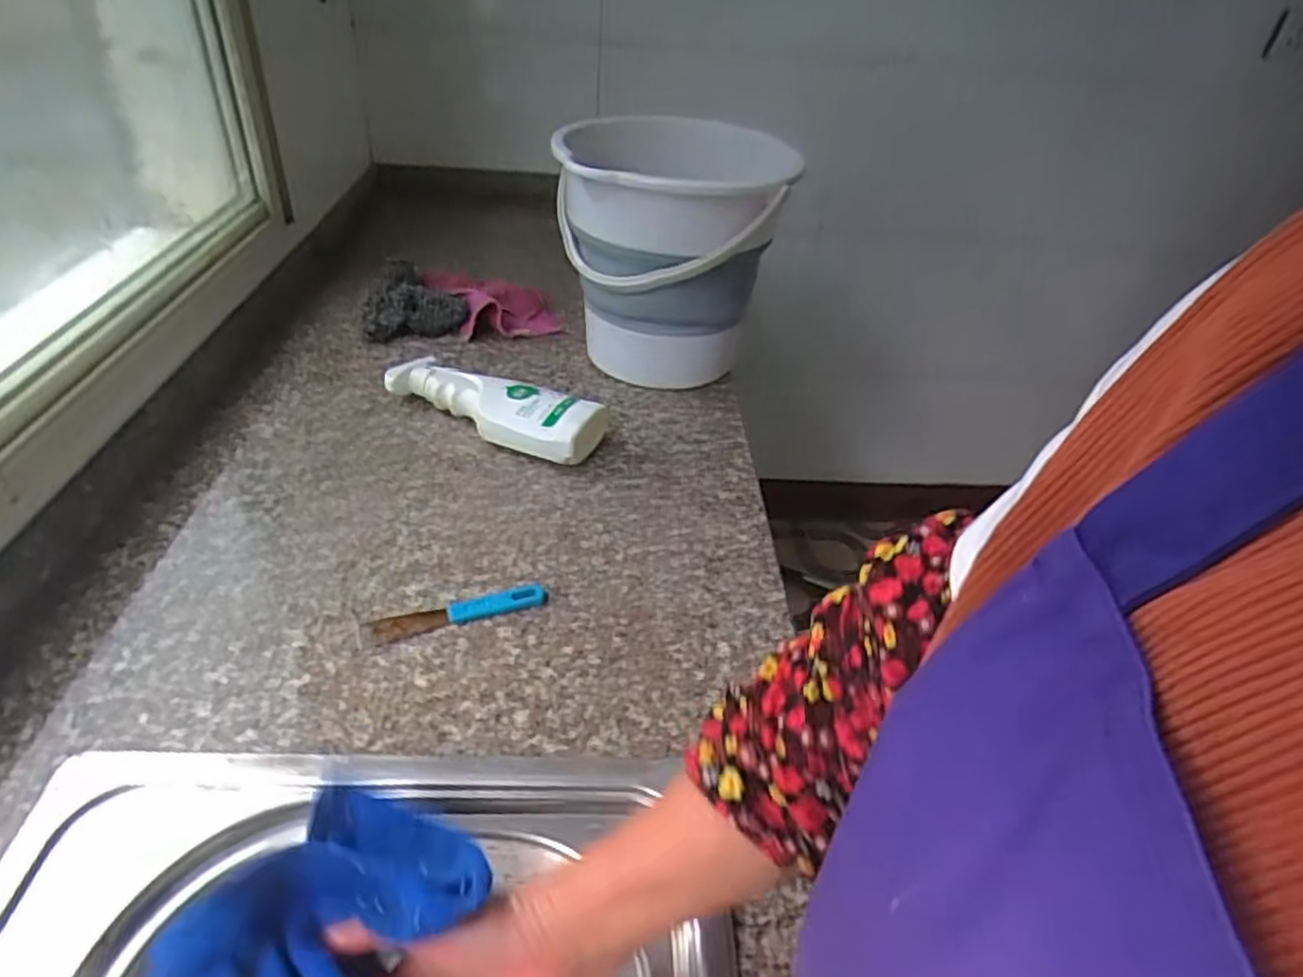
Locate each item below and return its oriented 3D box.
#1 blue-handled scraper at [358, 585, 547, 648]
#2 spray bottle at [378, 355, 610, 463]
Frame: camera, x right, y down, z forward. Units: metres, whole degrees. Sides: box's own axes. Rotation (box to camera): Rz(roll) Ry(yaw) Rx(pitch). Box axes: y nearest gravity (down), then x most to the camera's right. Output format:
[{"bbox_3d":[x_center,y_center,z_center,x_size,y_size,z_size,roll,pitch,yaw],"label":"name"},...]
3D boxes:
[{"bbox_3d":[-0.150,0.093,0.567,0.138,0.009,0.026,-12,41,-21],"label":"blue-handled scraper"},{"bbox_3d":[-0.160,-0.085,0.761,0.231,0.055,0.087,18,39,15],"label":"spray bottle"}]

